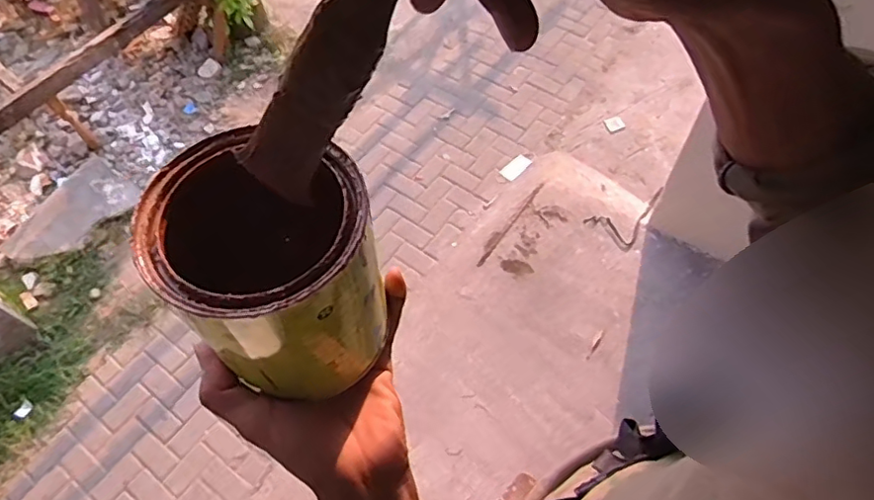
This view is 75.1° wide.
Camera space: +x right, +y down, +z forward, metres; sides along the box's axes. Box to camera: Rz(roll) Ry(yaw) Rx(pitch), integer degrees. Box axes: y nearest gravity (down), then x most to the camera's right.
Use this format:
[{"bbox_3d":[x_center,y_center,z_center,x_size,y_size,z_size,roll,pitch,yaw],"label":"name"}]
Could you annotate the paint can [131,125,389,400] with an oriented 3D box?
[{"bbox_3d":[-0.080,0.015,0.305,0.100,0.120,0.098,-1,63,2],"label":"paint can"}]

